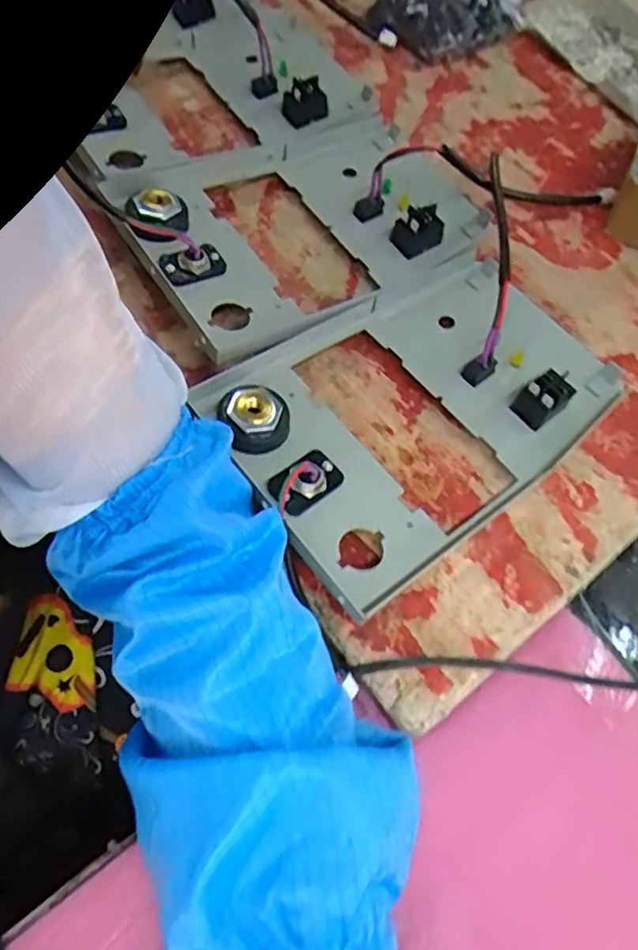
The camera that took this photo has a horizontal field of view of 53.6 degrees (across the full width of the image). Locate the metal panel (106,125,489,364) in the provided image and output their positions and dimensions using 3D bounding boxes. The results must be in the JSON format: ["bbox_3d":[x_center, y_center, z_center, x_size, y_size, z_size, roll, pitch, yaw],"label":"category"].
[{"bbox_3d":[-0.009,-0.173,0.426,0.231,0.038,0.156,-31,70,-19],"label":"metal panel"}]

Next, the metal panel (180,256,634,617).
[{"bbox_3d":[0.059,-0.042,0.364,0.235,0.035,0.151,-35,71,-20],"label":"metal panel"}]

